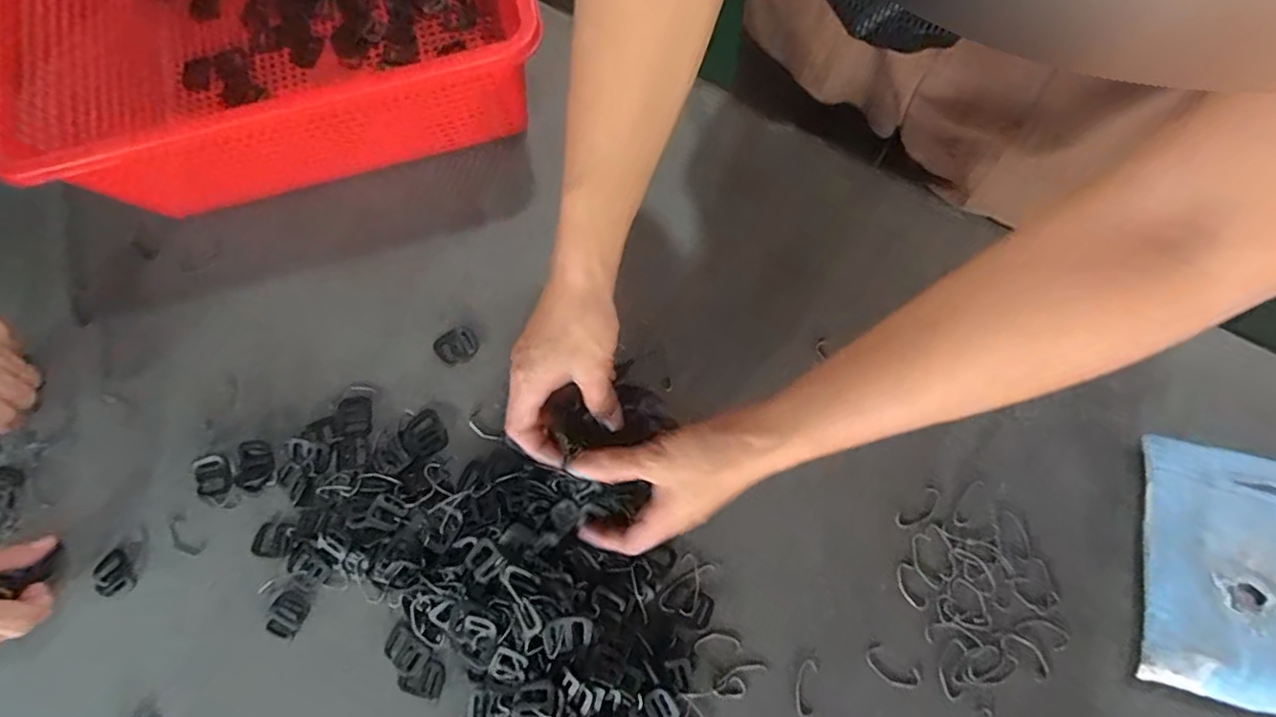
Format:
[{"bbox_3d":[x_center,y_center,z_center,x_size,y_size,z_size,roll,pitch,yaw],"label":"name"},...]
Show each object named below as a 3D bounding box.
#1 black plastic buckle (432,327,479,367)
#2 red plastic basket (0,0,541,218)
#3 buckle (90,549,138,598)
[{"bbox_3d":[-0.147,-0.010,0.484,0.031,0.004,0.030,-41,78,-8],"label":"black plastic buckle"},{"bbox_3d":[-0.281,-0.285,0.492,0.367,0.133,0.295,-16,76,-2],"label":"red plastic basket"},{"bbox_3d":[-0.386,0.159,0.440,0.025,0.005,0.032,-28,76,-5],"label":"buckle"}]

